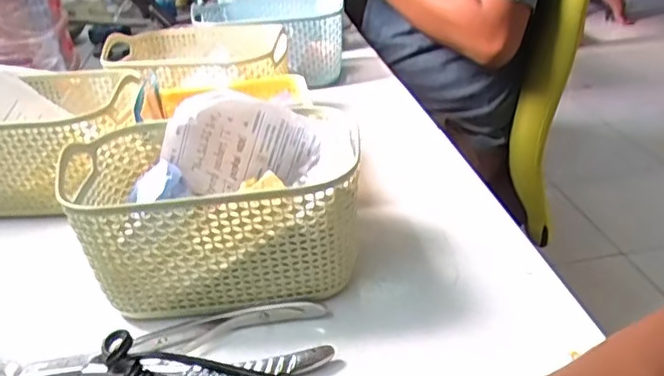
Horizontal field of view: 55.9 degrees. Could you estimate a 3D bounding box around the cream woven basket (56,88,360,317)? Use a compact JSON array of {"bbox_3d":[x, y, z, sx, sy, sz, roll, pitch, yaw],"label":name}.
[{"bbox_3d":[-0.069,0.010,0.386,0.164,0.088,0.115,-6,28,-2],"label":"cream woven basket"}]

